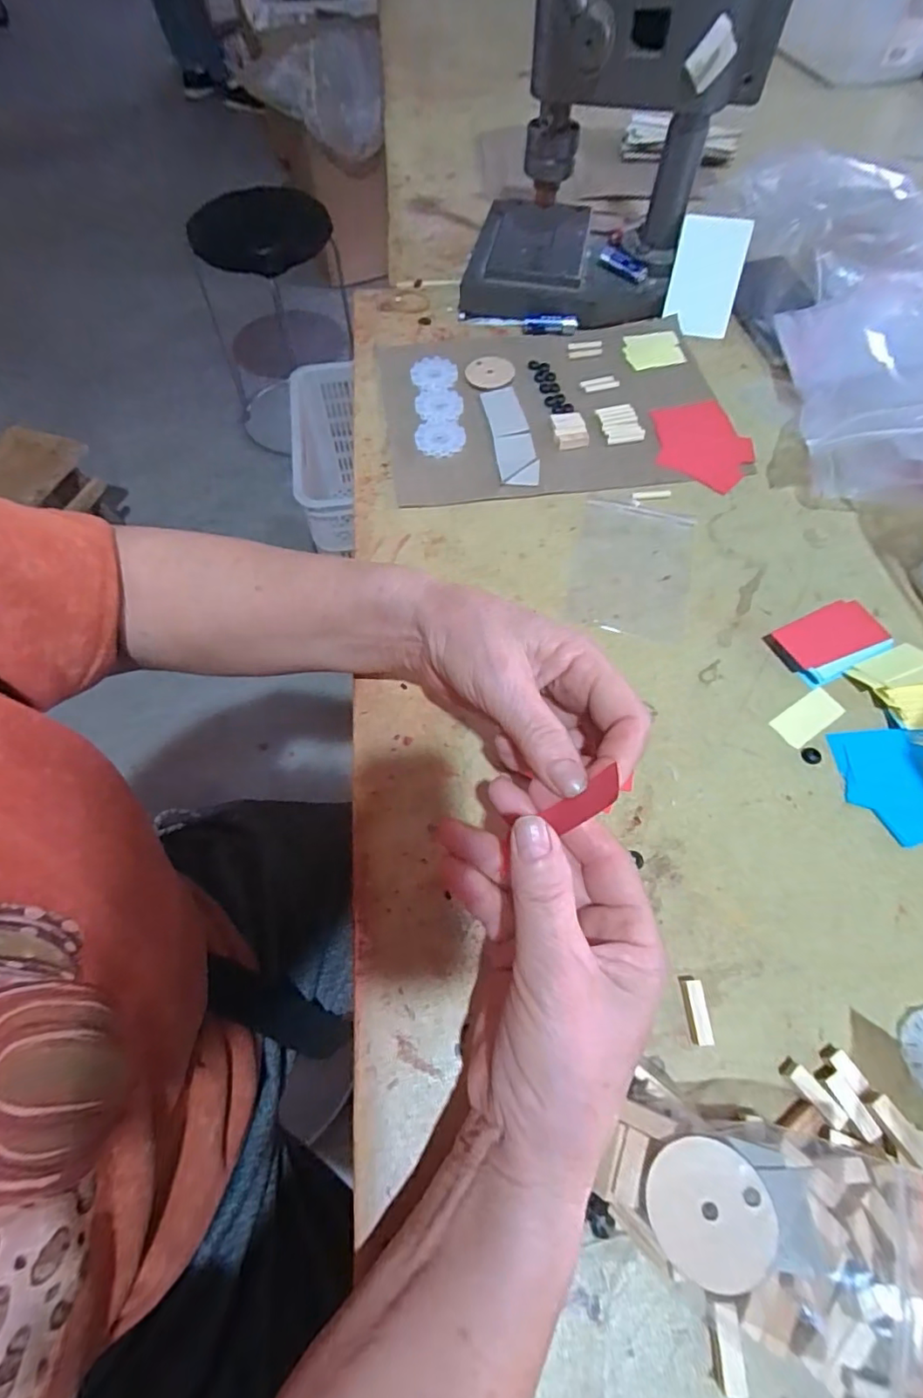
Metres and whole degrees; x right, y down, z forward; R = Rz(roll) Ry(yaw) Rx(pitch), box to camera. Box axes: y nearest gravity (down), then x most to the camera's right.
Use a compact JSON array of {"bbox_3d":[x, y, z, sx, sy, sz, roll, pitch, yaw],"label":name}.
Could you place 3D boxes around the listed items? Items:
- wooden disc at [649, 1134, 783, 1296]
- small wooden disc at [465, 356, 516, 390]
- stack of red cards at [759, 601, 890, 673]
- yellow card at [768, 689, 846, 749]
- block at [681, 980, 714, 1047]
[{"bbox_3d":[0.089,0.183,0.199,0.040,0.010,0.041,0,62,0],"label":"wooden disc"},{"bbox_3d":[0.024,-0.279,0.477,0.042,0.005,0.038,-13,62,-7],"label":"small wooden disc"},{"bbox_3d":[0.232,-0.039,0.354,0.065,0.012,0.035,-21,64,-11],"label":"stack of red cards"},{"bbox_3d":[0.209,0.010,0.335,0.045,0.004,0.021,-31,66,-15],"label":"yellow card"},{"bbox_3d":[0.109,0.146,0.259,0.009,0.008,0.026,-4,62,-2],"label":"block"}]

